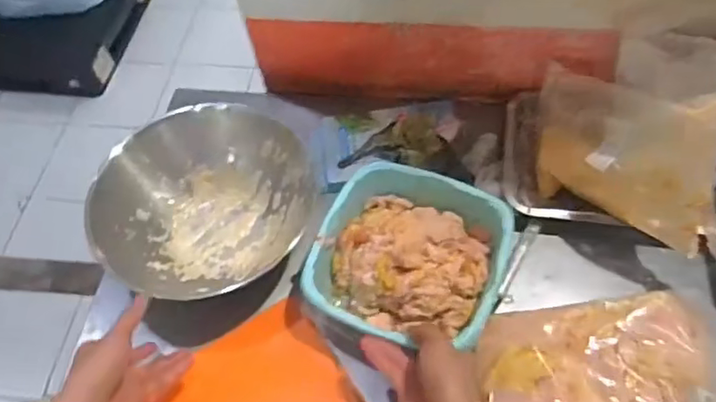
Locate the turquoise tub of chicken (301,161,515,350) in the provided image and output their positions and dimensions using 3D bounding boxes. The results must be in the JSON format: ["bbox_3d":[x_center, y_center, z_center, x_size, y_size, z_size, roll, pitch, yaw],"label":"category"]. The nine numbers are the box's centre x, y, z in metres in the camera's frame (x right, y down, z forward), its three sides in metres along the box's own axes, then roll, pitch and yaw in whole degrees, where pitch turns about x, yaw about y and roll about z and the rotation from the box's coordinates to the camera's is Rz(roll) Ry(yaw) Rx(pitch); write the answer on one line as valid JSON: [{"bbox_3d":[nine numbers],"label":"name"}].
[{"bbox_3d":[0.057,0.066,0.678,0.200,0.078,0.199,19,57,12],"label":"turquoise tub of chicken"}]

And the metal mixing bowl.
[{"bbox_3d":[-0.184,0.007,0.748,0.242,0.101,0.247,25,59,15],"label":"metal mixing bowl"}]

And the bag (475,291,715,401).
[{"bbox_3d":[0.267,0.192,0.628,0.257,0.044,0.178,-6,56,-5],"label":"bag"}]

